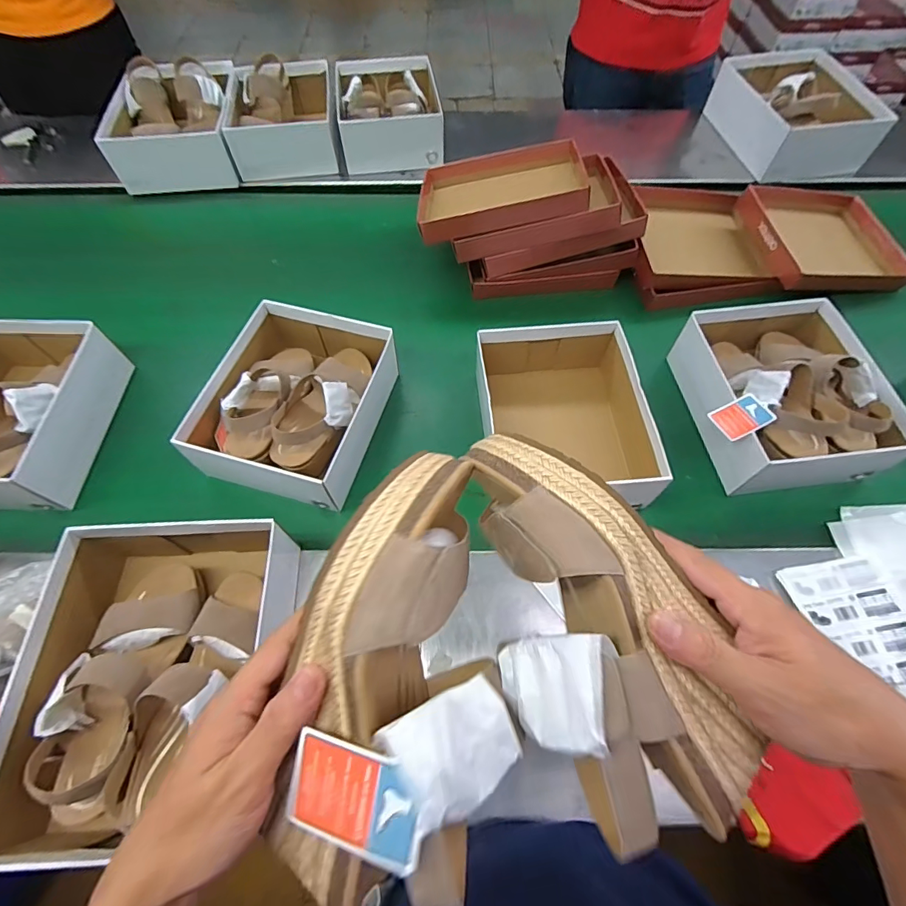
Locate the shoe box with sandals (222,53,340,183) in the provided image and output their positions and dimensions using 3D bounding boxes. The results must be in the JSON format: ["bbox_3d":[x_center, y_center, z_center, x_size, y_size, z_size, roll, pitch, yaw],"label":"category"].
[{"bbox_3d":[-0.374,-0.753,1.019,0.225,0.116,0.273,-8,62,-5],"label":"shoe box with sandals"}]

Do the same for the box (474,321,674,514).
[{"bbox_3d":[0.160,-0.044,0.676,0.228,0.131,0.270,-4,62,-3],"label":"box"}]

